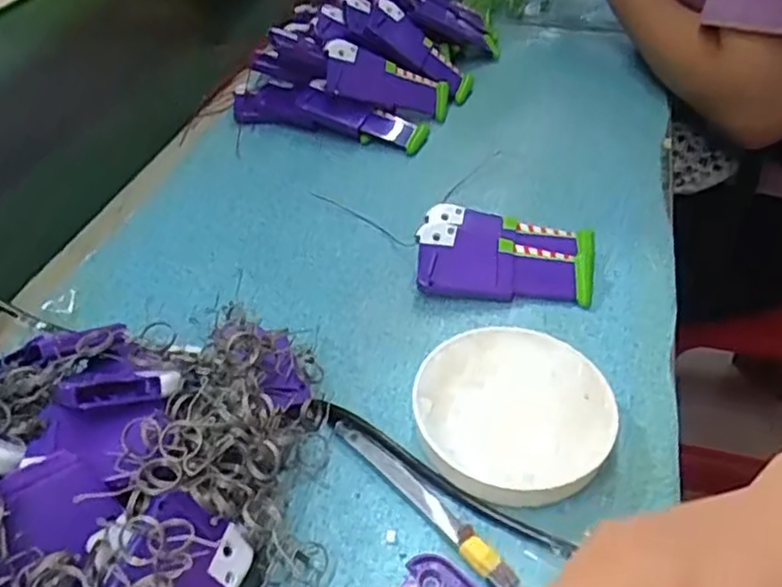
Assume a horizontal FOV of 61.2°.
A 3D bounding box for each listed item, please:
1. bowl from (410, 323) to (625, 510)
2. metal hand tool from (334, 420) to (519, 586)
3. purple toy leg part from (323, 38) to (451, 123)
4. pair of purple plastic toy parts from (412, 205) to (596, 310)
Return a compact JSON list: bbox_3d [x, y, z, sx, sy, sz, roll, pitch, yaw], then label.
[{"bbox_3d":[0.067,0.065,0.366,0.104,0.025,0.102,0,43,0],"label":"bowl"},{"bbox_3d":[0.014,0.103,0.338,0.013,0.011,0.125,-32,52,-29],"label":"metal hand tool"},{"bbox_3d":[-0.002,-0.195,0.608,0.120,0.013,0.049,9,77,-20],"label":"purple toy leg part"},{"bbox_3d":[0.081,-0.029,0.467,0.120,0.030,0.074,3,43,3],"label":"pair of purple plastic toy parts"}]

